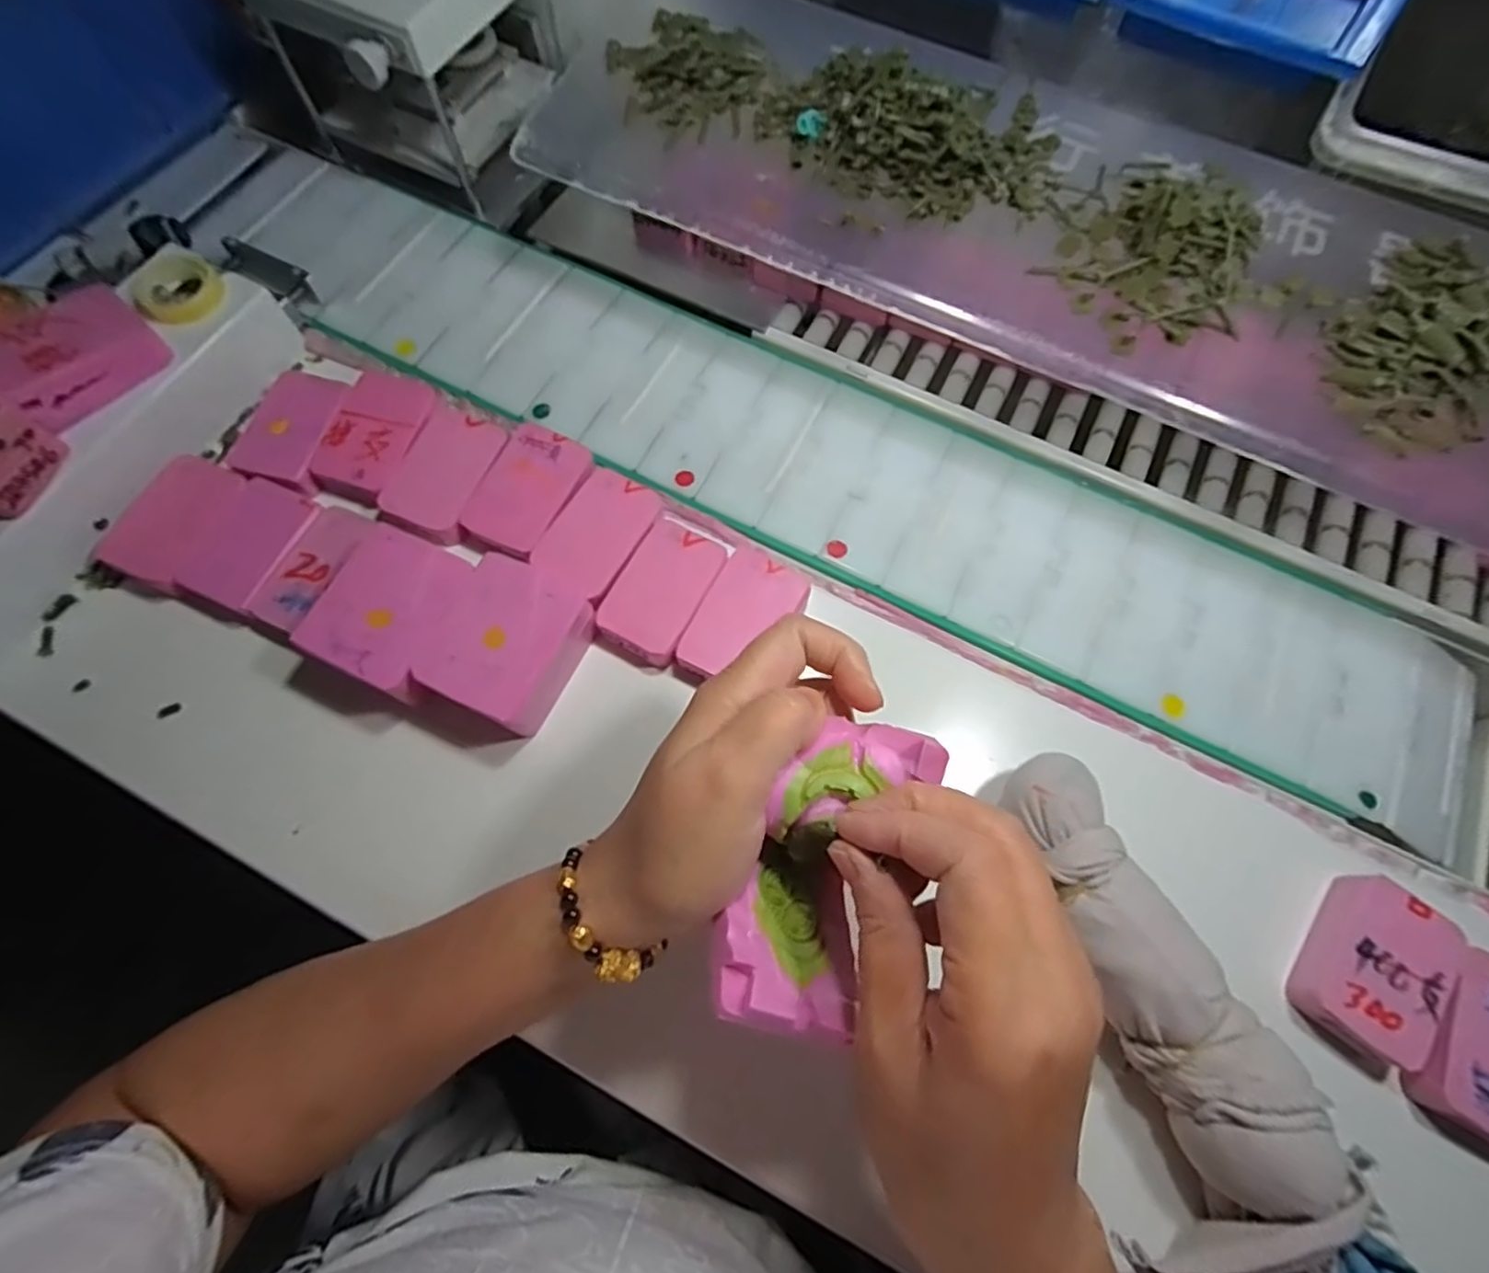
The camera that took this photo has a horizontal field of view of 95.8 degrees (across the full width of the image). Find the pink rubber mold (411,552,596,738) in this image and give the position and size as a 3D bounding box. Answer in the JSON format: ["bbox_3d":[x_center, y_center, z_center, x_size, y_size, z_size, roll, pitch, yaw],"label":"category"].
[{"bbox_3d":[-0.114,0.005,0.330,0.055,0.038,0.071,25,73,7],"label":"pink rubber mold"}]

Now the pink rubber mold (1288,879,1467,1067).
[{"bbox_3d":[0.280,0.148,0.302,0.048,0.024,0.070,35,74,10],"label":"pink rubber mold"}]

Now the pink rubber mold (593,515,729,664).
[{"bbox_3d":[-0.042,-0.023,0.352,0.045,0.013,0.071,25,73,7],"label":"pink rubber mold"}]

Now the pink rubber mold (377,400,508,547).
[{"bbox_3d":[-0.165,-0.092,0.372,0.051,0.013,0.077,23,72,6],"label":"pink rubber mold"}]

